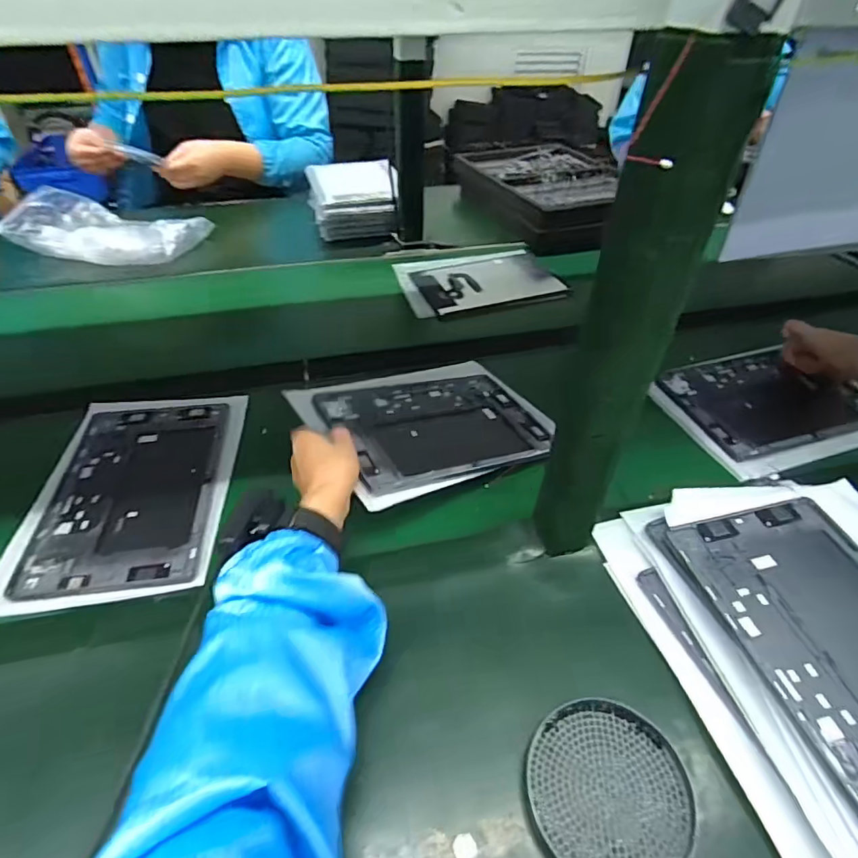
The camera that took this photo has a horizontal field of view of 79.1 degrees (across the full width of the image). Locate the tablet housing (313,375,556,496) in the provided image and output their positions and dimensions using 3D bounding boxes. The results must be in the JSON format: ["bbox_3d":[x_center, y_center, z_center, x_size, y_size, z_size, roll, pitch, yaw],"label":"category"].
[{"bbox_3d":[0.010,-0.007,0.611,0.253,0.011,0.180,-11,42,-31],"label":"tablet housing"}]

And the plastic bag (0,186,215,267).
[{"bbox_3d":[-0.623,-0.388,0.994,0.331,0.076,0.213,11,44,11],"label":"plastic bag"}]

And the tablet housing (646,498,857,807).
[{"bbox_3d":[0.325,0.166,0.409,0.161,0.010,0.253,-12,47,-11],"label":"tablet housing"}]

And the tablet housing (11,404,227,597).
[{"bbox_3d":[-0.321,0.062,0.572,0.165,0.007,0.260,-5,43,-6],"label":"tablet housing"}]

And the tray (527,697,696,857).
[{"bbox_3d":[0.128,0.254,0.369,0.108,0.012,0.112,1,43,-1],"label":"tray"}]

